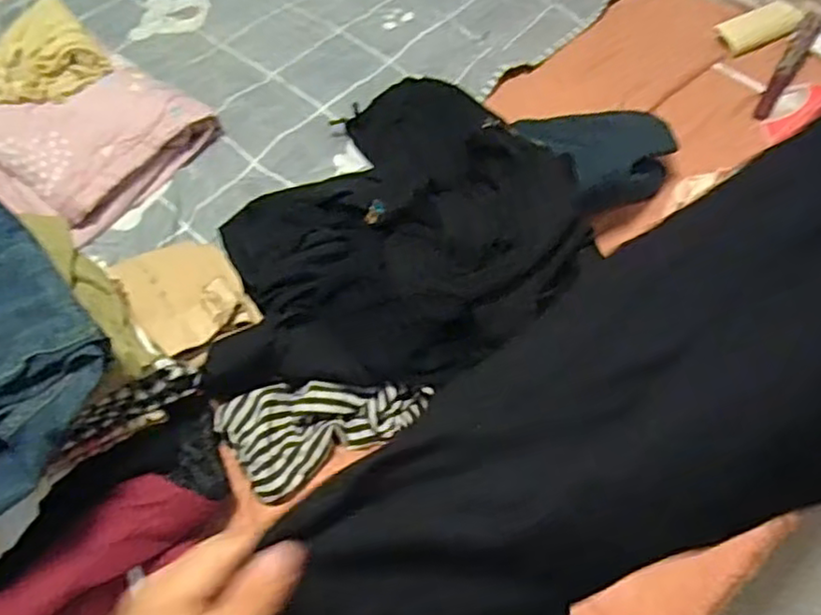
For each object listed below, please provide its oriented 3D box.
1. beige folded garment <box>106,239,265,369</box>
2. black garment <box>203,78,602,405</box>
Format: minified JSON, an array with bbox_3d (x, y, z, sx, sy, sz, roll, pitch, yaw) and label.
[{"bbox_3d":[-0.295,-0.016,0.892,0.139,0.054,0.205,-31,61,-13],"label":"beige folded garment"},{"bbox_3d":[-0.038,-0.162,0.988,0.482,0.138,0.558,-8,57,-2],"label":"black garment"}]

